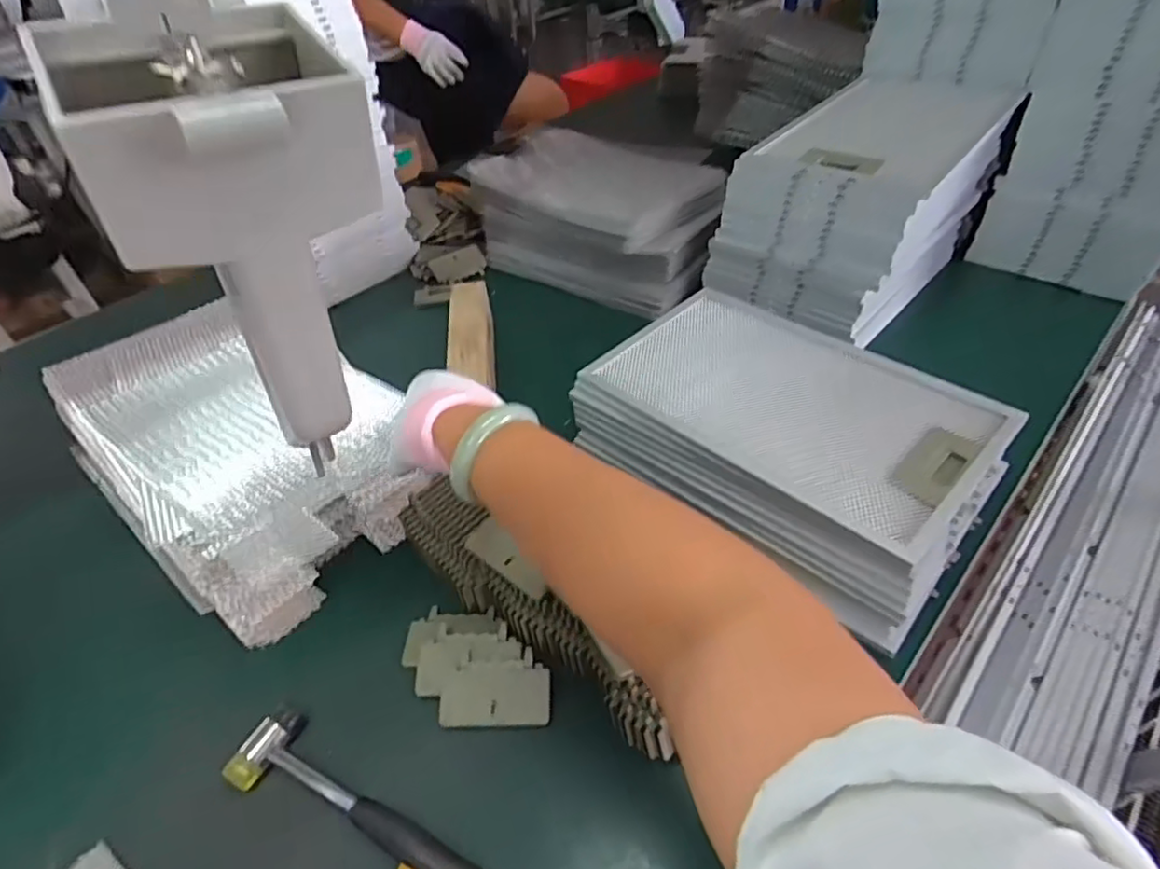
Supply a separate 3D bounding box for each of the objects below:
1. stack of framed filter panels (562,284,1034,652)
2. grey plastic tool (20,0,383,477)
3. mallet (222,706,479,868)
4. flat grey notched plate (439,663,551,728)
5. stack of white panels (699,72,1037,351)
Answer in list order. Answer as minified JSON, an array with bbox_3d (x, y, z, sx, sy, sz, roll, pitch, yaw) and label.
[{"bbox_3d":[0.185,0.002,0.608,0.213,0.103,0.342,-36,49,-28],"label":"stack of framed filter panels"},{"bbox_3d":[-0.084,-0.050,0.176,0.060,0.113,0.060,-27,45,-21],"label":"grey plastic tool"},{"bbox_3d":[-0.141,0.262,0.449,0.231,0.022,0.054,15,45,22],"label":"mallet"},{"bbox_3d":[-0.066,0.205,0.506,0.086,0.004,0.044,-4,60,3],"label":"flat grey notched plate"},{"bbox_3d":[0.366,-0.297,0.820,0.234,0.209,0.333,29,53,34],"label":"stack of white panels"}]

